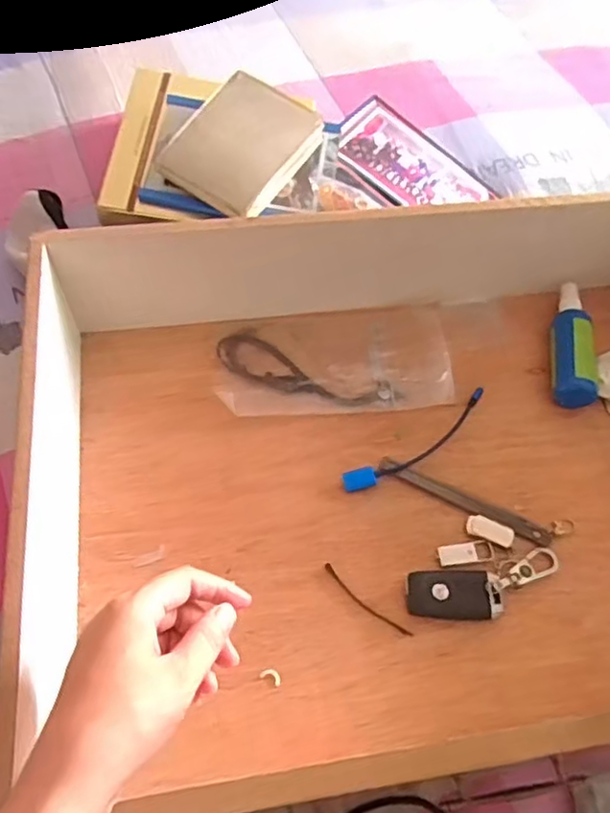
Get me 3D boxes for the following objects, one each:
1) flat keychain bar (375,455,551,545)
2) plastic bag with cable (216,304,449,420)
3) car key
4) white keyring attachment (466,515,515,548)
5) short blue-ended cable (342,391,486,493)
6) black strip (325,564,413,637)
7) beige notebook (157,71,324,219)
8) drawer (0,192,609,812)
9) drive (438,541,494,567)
[{"bbox_3d":[0.129,0.078,0.535,0.145,0.006,0.016,27,64,15],"label":"flat keychain bar"},{"bbox_3d":[0.027,-0.046,0.597,0.209,0.017,0.110,-5,61,-6],"label":"plastic bag with cable"},{"bbox_3d":[0.112,0.143,0.492,0.069,0.020,0.037,4,60,-1],"label":"car key"},{"bbox_3d":[0.149,0.100,0.523,0.038,0.005,0.017,19,61,8],"label":"white keyring attachment"},{"bbox_3d":[0.101,0.030,0.559,0.158,0.012,0.024,-31,66,-18],"label":"short blue-ended cable"},{"bbox_3d":[0.046,0.150,0.498,0.082,0.005,0.010,38,65,17],"label":"black strip"},{"bbox_3d":[-0.059,-0.245,0.610,0.110,0.021,0.136,30,74,6],"label":"beige notebook"},{"bbox_3d":[0.089,0.025,0.503,0.565,0.120,0.422,-2,61,-4],"label":"drawer"},{"bbox_3d":[0.128,0.115,0.512,0.045,0.005,0.016,-7,61,-7],"label":"drive"}]

